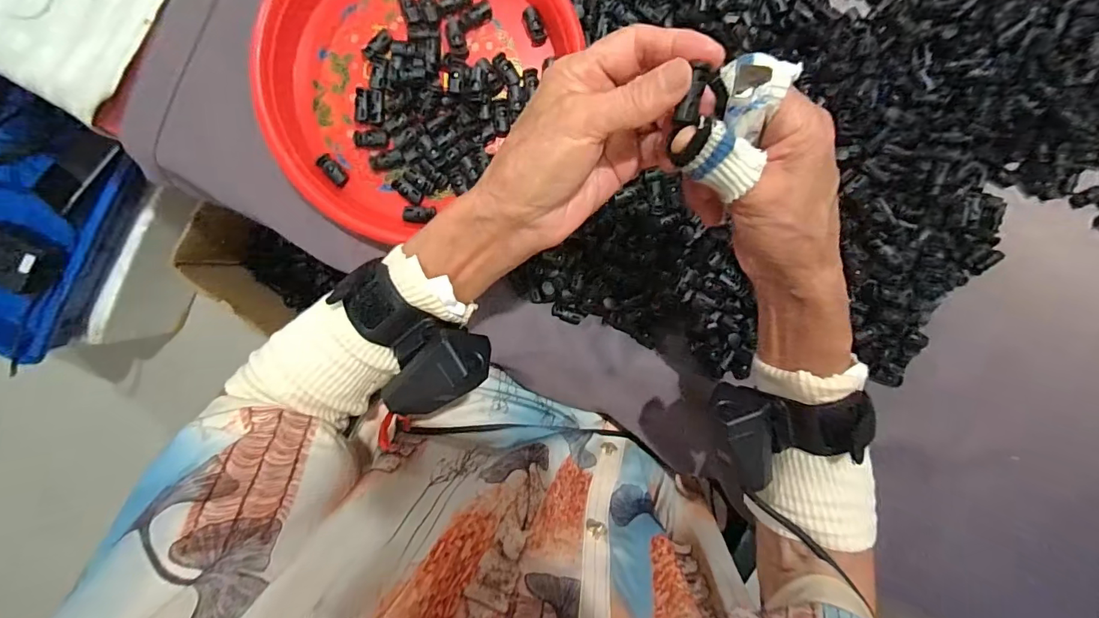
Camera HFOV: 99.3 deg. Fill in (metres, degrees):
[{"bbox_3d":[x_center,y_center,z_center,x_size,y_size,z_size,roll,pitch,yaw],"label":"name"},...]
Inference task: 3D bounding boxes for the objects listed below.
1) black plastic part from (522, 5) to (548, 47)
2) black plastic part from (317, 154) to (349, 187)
[{"bbox_3d":[-0.012,-0.234,0.389,0.014,0.009,0.028,-27,97,0],"label":"black plastic part"},{"bbox_3d":[-0.181,-0.116,0.390,0.013,0.008,0.029,-44,96,2],"label":"black plastic part"}]

